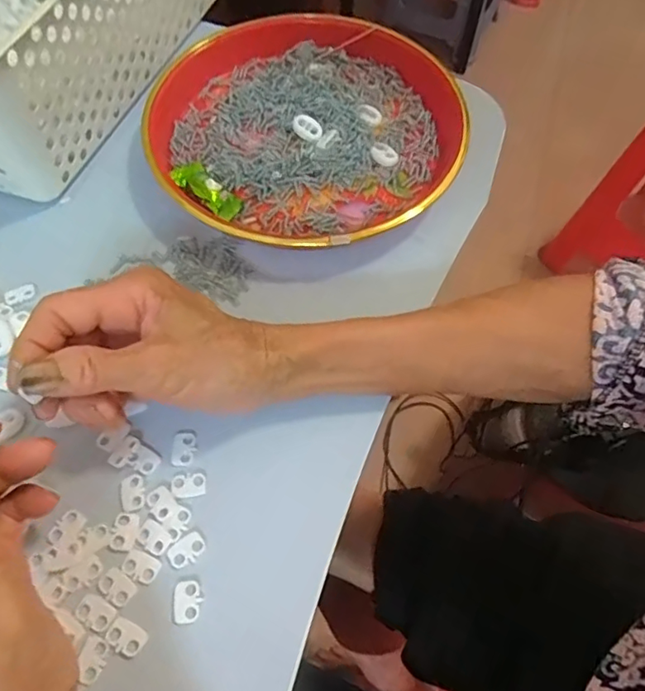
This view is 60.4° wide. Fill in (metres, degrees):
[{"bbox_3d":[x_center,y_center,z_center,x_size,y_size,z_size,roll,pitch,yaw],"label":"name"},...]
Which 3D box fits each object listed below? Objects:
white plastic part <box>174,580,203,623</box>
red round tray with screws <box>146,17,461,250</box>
[{"bbox_3d":[-0.064,0.121,0.262,0.013,0.004,0.019,-3,62,-3],"label":"white plastic part"},{"bbox_3d":[-0.009,-0.157,0.387,0.210,0.055,0.211,-1,58,2],"label":"red round tray with screws"}]

